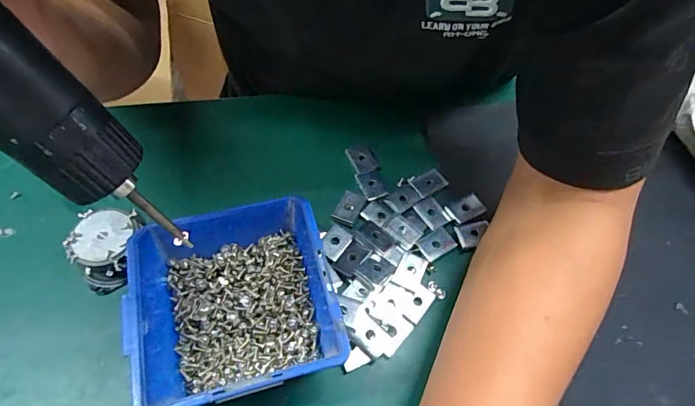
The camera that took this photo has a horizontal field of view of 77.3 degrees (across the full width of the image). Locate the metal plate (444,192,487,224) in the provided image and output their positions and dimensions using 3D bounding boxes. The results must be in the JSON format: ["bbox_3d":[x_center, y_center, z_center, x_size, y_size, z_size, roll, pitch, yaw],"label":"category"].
[{"bbox_3d":[0.096,0.005,0.353,0.028,0.006,0.019,-25,62,-19],"label":"metal plate"}]

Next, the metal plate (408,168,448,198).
[{"bbox_3d":[0.068,-0.016,0.369,0.030,0.006,0.020,-25,62,-19],"label":"metal plate"}]

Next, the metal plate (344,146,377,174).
[{"bbox_3d":[0.012,-0.038,0.377,0.020,0.008,0.027,-20,61,-16],"label":"metal plate"}]

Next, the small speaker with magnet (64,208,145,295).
[{"bbox_3d":[-0.169,0.034,0.308,0.041,0.034,0.052,10,57,2],"label":"small speaker with magnet"}]

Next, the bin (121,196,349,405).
[{"bbox_3d":[-0.071,0.062,0.278,0.113,0.061,0.124,-9,58,-11],"label":"bin"}]

